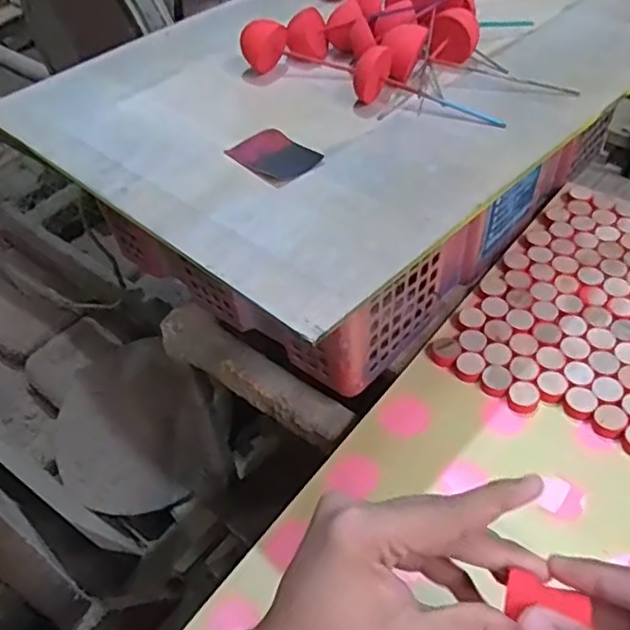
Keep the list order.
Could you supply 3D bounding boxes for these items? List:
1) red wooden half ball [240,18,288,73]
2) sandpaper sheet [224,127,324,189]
[{"bbox_3d":[-0.040,-0.213,0.503,0.036,0.035,0.020,-7,49,-2],"label":"red wooden half ball"},{"bbox_3d":[-0.027,-0.106,0.421,0.039,0.005,0.060,-34,55,-23],"label":"sandpaper sheet"}]

